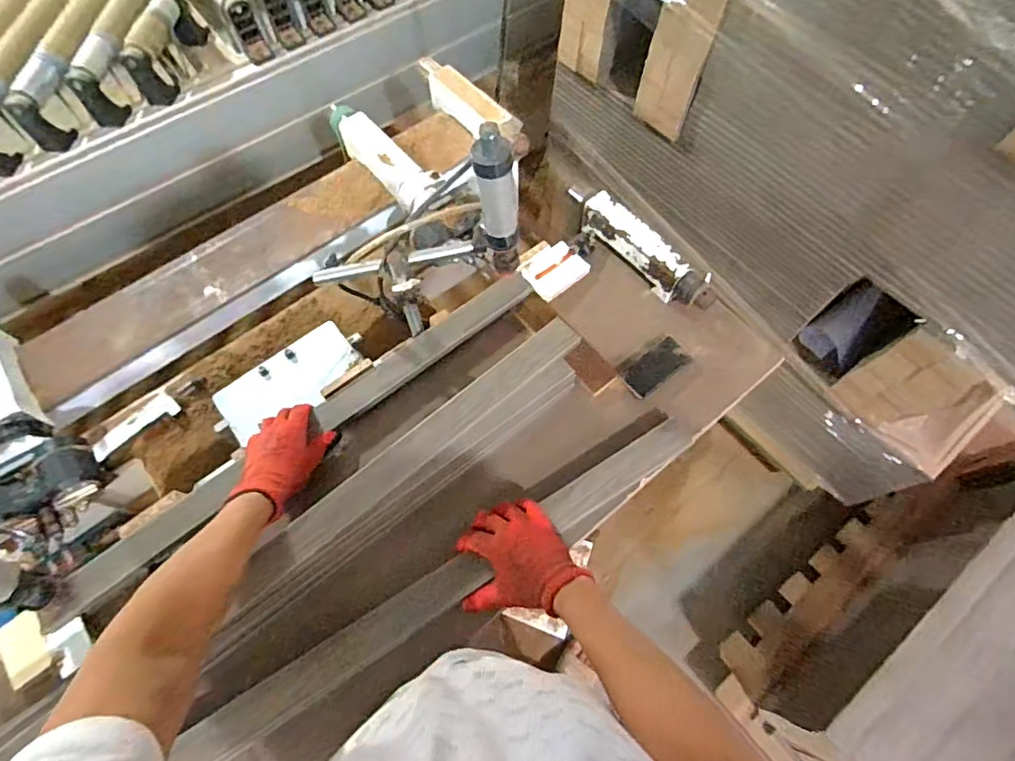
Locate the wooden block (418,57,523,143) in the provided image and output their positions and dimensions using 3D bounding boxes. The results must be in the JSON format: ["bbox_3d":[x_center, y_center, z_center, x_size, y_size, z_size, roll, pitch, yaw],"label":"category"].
[{"bbox_3d":[-0.088,-0.552,1.063,0.068,0.053,0.278,-42,71,-18],"label":"wooden block"}]

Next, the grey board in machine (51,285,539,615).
[{"bbox_3d":[-0.263,0.060,0.764,0.745,0.032,0.042,-37,70,-15],"label":"grey board in machine"}]

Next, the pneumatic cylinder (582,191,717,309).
[{"bbox_3d":[0.225,-0.205,0.872,0.043,0.063,0.254,-38,70,-17],"label":"pneumatic cylinder"}]

